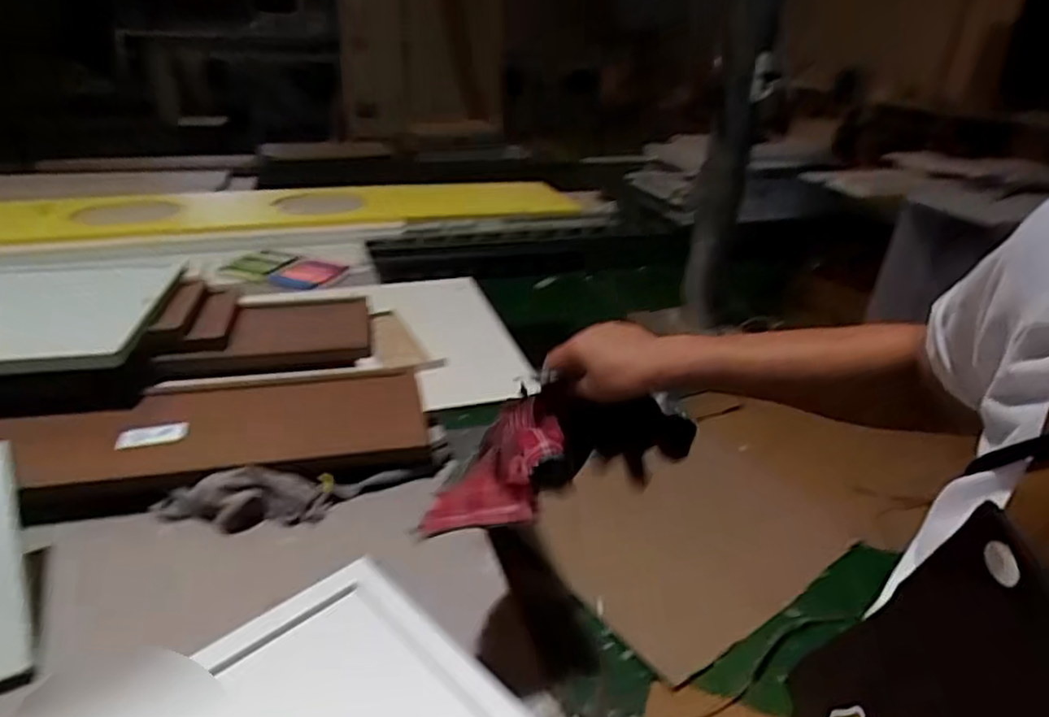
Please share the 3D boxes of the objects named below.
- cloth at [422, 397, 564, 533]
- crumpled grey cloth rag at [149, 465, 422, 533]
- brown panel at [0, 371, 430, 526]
[{"bbox_3d":[-0.028,0.101,0.581,0.096,0.070,0.137,17,30,25],"label":"cloth"},{"bbox_3d":[-0.310,0.176,0.848,0.335,0.059,0.065,-4,28,-14],"label":"crumpled grey cloth rag"},{"bbox_3d":[-0.484,0.111,0.911,0.686,0.060,0.233,-3,32,-20],"label":"brown panel"}]

